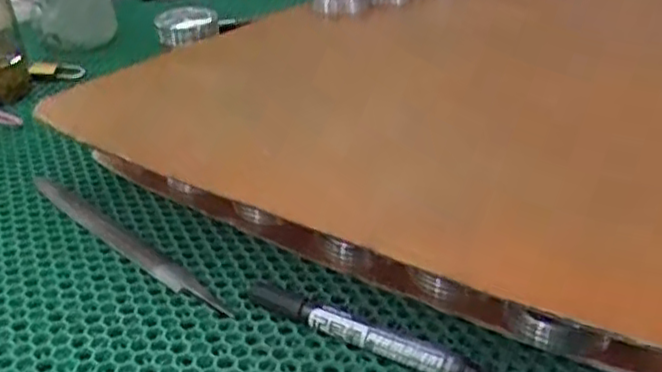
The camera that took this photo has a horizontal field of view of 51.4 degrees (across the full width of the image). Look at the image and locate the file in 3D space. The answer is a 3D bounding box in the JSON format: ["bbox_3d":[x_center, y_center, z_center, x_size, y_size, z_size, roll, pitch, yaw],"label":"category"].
[{"bbox_3d":[-0.152,0.036,0.495,0.235,0.006,0.020,25,39,35],"label":"file"}]

